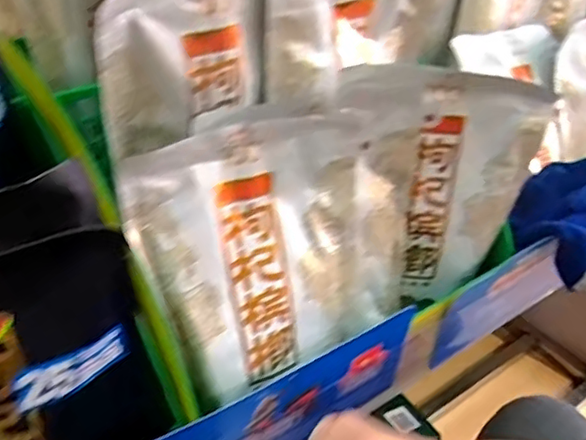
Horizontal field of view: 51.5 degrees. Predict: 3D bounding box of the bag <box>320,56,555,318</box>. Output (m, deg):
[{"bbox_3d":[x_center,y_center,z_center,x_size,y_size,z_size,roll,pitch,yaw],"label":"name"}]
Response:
[{"bbox_3d":[0.103,-0.018,0.461,0.158,0.179,0.062,-11,40,-18],"label":"bag"}]

